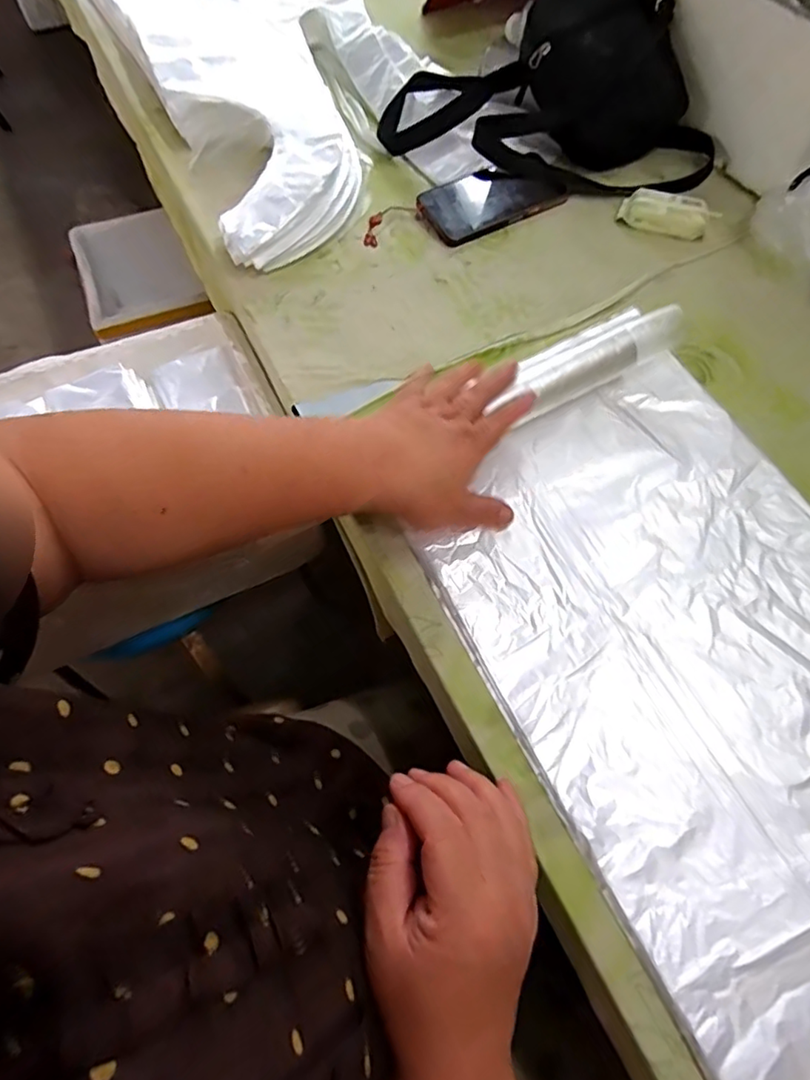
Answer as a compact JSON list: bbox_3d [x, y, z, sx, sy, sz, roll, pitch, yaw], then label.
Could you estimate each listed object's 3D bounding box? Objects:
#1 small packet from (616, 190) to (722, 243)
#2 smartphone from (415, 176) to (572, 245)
[{"bbox_3d":[0.287,-0.358,0.630,0.098,0.016,0.052,16,66,10],"label":"small packet"},{"bbox_3d":[0.098,-0.381,0.648,0.153,0.010,0.077,-27,80,-13],"label":"smartphone"}]

